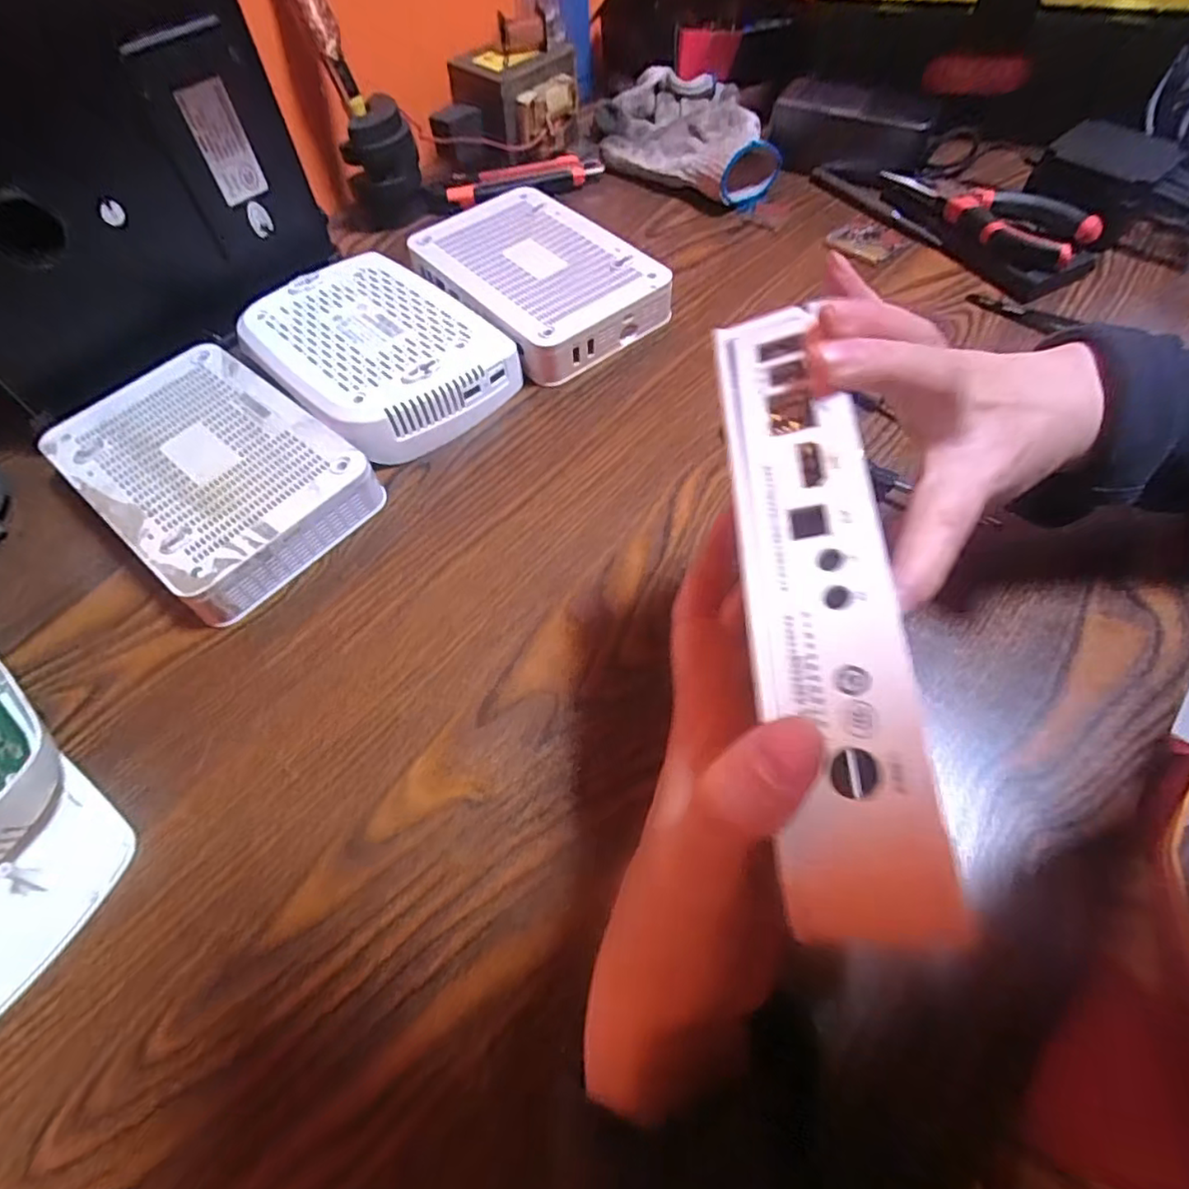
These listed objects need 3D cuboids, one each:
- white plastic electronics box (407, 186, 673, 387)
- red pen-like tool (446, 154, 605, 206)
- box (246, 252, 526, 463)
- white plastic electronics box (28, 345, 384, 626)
[{"bbox_3d":[-0.044,-0.232,0.458,0.121,0.042,0.176,-37,63,-19],"label":"white plastic electronics box"},{"bbox_3d":[-0.059,-0.357,0.532,0.134,0.019,0.026,-14,57,-6],"label":"red pen-like tool"},{"bbox_3d":[-0.143,-0.160,0.407,0.159,0.038,0.126,39,67,24],"label":"box"},{"bbox_3d":[-0.226,-0.072,0.367,0.174,0.040,0.119,33,64,22],"label":"white plastic electronics box"}]

